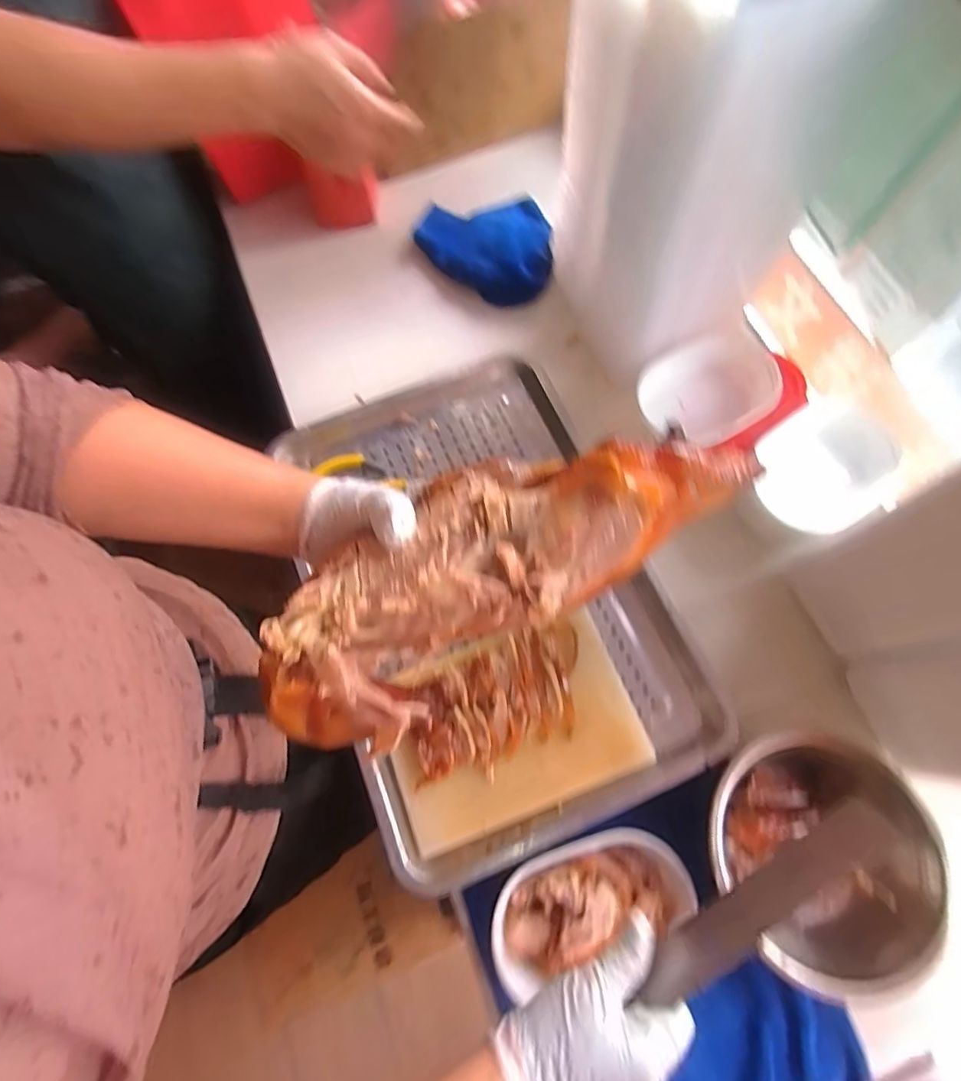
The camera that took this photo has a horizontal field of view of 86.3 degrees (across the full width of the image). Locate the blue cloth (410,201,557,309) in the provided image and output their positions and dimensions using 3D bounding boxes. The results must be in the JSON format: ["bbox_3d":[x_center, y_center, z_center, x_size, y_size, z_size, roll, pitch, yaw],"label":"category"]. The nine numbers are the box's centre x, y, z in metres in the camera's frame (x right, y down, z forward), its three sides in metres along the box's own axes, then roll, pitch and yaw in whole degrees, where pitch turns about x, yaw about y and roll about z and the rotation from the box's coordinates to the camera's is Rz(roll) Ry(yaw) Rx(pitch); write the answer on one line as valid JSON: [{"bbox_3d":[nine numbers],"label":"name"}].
[{"bbox_3d":[0.003,-0.412,0.716,0.193,0.060,0.168,4,71,3],"label":"blue cloth"}]

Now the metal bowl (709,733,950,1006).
[{"bbox_3d":[0.289,0.266,0.450,0.177,0.076,0.194,0,71,1],"label":"metal bowl"}]

